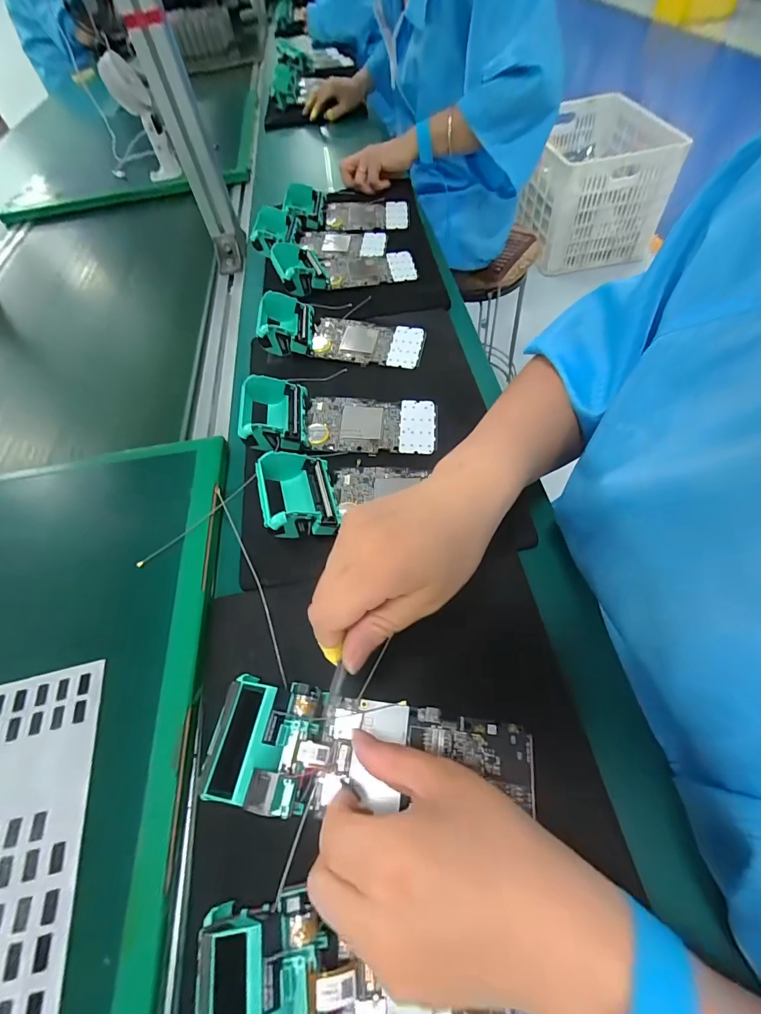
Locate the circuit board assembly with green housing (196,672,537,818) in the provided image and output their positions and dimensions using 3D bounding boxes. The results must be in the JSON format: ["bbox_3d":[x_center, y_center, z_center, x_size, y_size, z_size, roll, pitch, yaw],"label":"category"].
[{"bbox_3d":[-0.004,0.147,0.254,0.191,0.033,0.067,4,57,-2],"label":"circuit board assembly with green housing"}]

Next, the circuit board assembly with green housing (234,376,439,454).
[{"bbox_3d":[-0.043,-0.093,0.398,0.194,0.041,0.073,-2,56,3],"label":"circuit board assembly with green housing"}]

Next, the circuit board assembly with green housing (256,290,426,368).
[{"bbox_3d":[-0.049,-0.211,0.481,0.193,0.041,0.078,2,57,8],"label":"circuit board assembly with green housing"}]

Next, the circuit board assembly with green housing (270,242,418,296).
[{"bbox_3d":[-0.048,-0.339,0.562,0.187,0.042,0.077,-15,57,-4],"label":"circuit board assembly with green housing"}]

